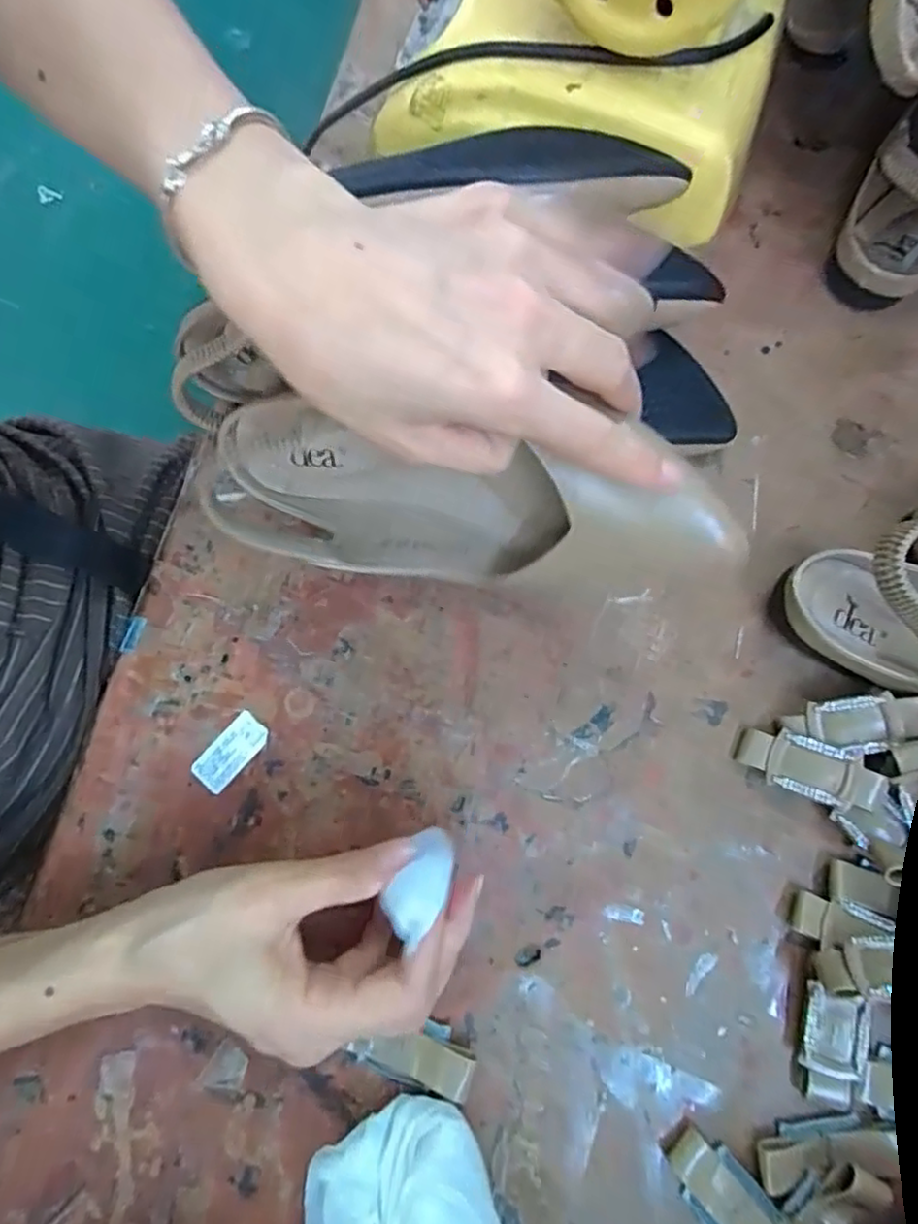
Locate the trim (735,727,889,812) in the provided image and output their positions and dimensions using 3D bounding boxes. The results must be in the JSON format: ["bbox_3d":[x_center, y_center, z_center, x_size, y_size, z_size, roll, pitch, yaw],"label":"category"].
[{"bbox_3d":[0.173,0.078,0.318,0.063,0.010,0.029,18,79,21],"label":"trim"}]

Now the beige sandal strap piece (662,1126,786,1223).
[{"bbox_3d":[0.123,0.267,0.283,0.029,0.016,0.067,-40,82,-8],"label":"beige sandal strap piece"}]

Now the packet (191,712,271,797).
[{"bbox_3d":[-0.117,0.072,0.328,0.021,0.004,0.040,41,81,7],"label":"packet"}]

